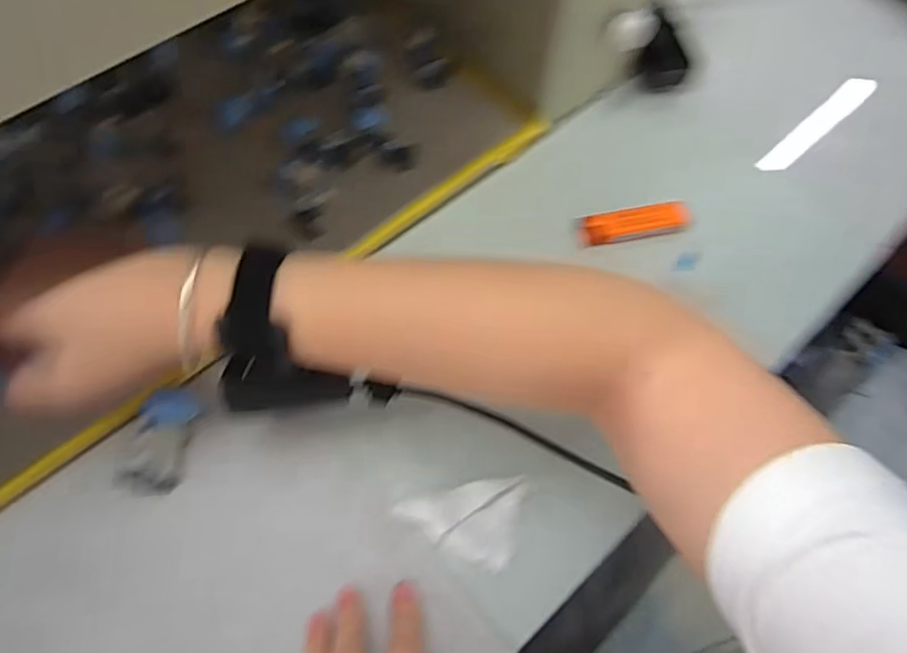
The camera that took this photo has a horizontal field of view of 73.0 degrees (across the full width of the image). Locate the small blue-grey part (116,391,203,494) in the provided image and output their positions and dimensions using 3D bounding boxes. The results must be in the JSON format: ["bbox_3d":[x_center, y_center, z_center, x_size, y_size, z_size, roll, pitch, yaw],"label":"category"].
[{"bbox_3d":[-0.181,0.069,0.380,0.032,0.016,0.065,5,64,1],"label":"small blue-grey part"}]

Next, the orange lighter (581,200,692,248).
[{"bbox_3d":[0.138,-0.076,0.464,0.083,0.015,0.025,-7,64,-5],"label":"orange lighter"}]

